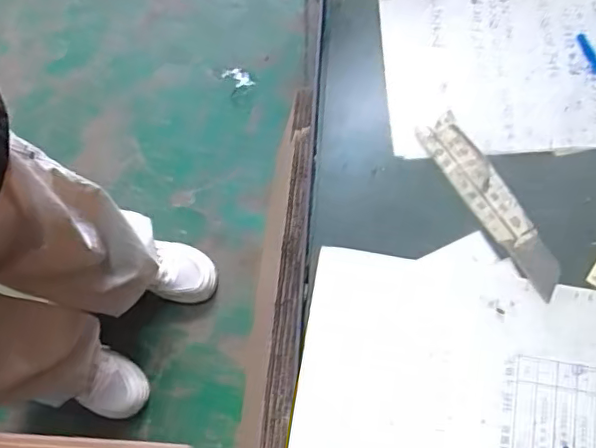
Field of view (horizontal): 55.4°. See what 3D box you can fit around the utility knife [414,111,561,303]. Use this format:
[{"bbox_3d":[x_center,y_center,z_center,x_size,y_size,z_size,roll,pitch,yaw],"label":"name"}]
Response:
[{"bbox_3d":[0.102,-0.011,0.299,0.024,0.004,0.106,-32,78,-7],"label":"utility knife"}]

